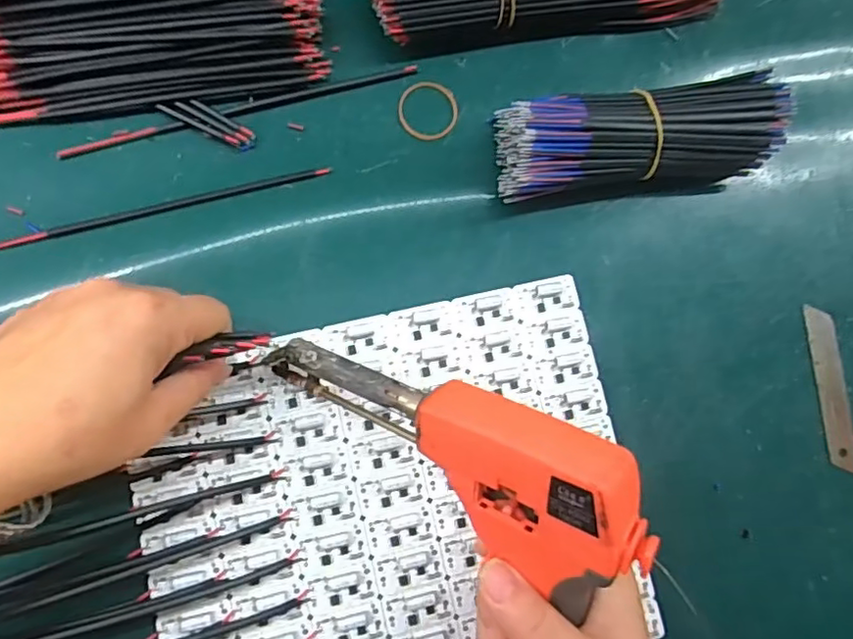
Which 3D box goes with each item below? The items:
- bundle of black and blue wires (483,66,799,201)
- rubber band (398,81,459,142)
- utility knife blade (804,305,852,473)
[{"bbox_3d":[0.112,-0.096,0.329,0.145,0.044,0.050,-6,84,-7],"label":"bundle of black and blue wires"},{"bbox_3d":[0.001,-0.116,0.341,0.033,0.004,0.034,1,83,-6],"label":"rubber band"},{"bbox_3d":[0.236,0.040,0.355,0.017,0.004,0.095,-8,85,-8],"label":"utility knife blade"}]

